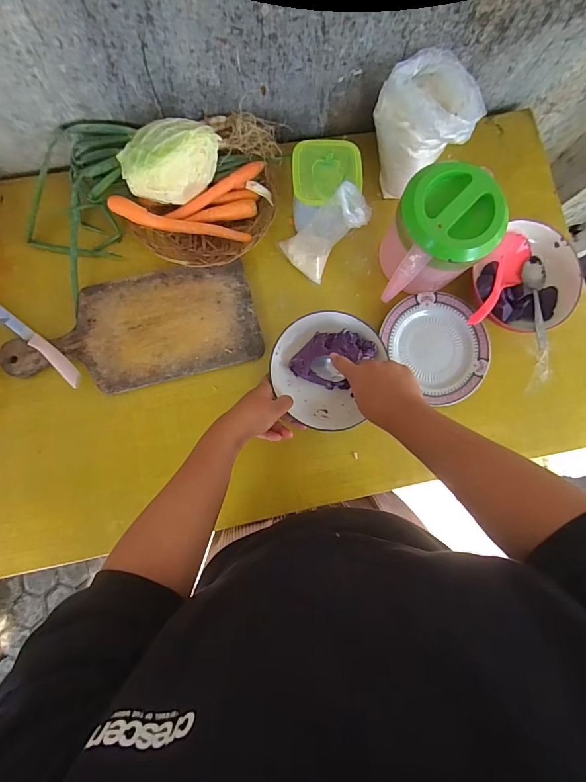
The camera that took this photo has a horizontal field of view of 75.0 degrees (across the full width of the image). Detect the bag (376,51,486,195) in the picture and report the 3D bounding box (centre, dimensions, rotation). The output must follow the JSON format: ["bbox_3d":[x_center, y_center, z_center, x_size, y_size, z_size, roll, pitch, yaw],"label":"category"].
[{"bbox_3d":[0.195,-0.411,0.588,0.119,0.125,0.120,-23,87,-6],"label":"bag"}]

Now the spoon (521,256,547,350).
[{"bbox_3d":[0.386,-0.141,0.603,0.044,0.015,0.173,9,69,-3],"label":"spoon"}]

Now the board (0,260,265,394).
[{"bbox_3d":[-0.236,-0.089,0.576,0.357,0.015,0.165,-14,84,-6],"label":"board"}]

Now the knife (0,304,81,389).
[{"bbox_3d":[-0.376,-0.076,0.548,0.190,0.019,0.022,40,82,1],"label":"knife"}]

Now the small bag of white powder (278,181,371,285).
[{"bbox_3d":[0.052,-0.230,0.558,0.063,0.151,0.070,-21,85,-31],"label":"small bag of white powder"}]

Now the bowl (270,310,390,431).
[{"bbox_3d":[0.045,-0.033,0.575,0.153,0.046,0.168,0,83,-4],"label":"bowl"}]

